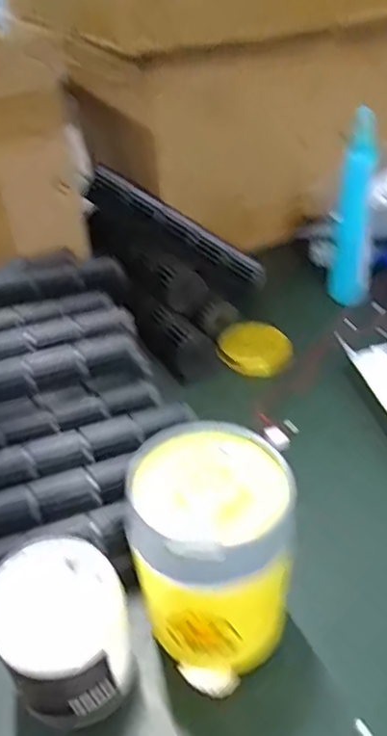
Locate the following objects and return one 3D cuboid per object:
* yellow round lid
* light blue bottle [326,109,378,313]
[{"bbox_3d":[0.065,-0.022,0.635,0.072,0.008,0.081,28,44,1],"label":"yellow round lid"},{"bbox_3d":[0.176,-0.166,0.665,0.044,0.195,0.036,21,44,29],"label":"light blue bottle"}]

